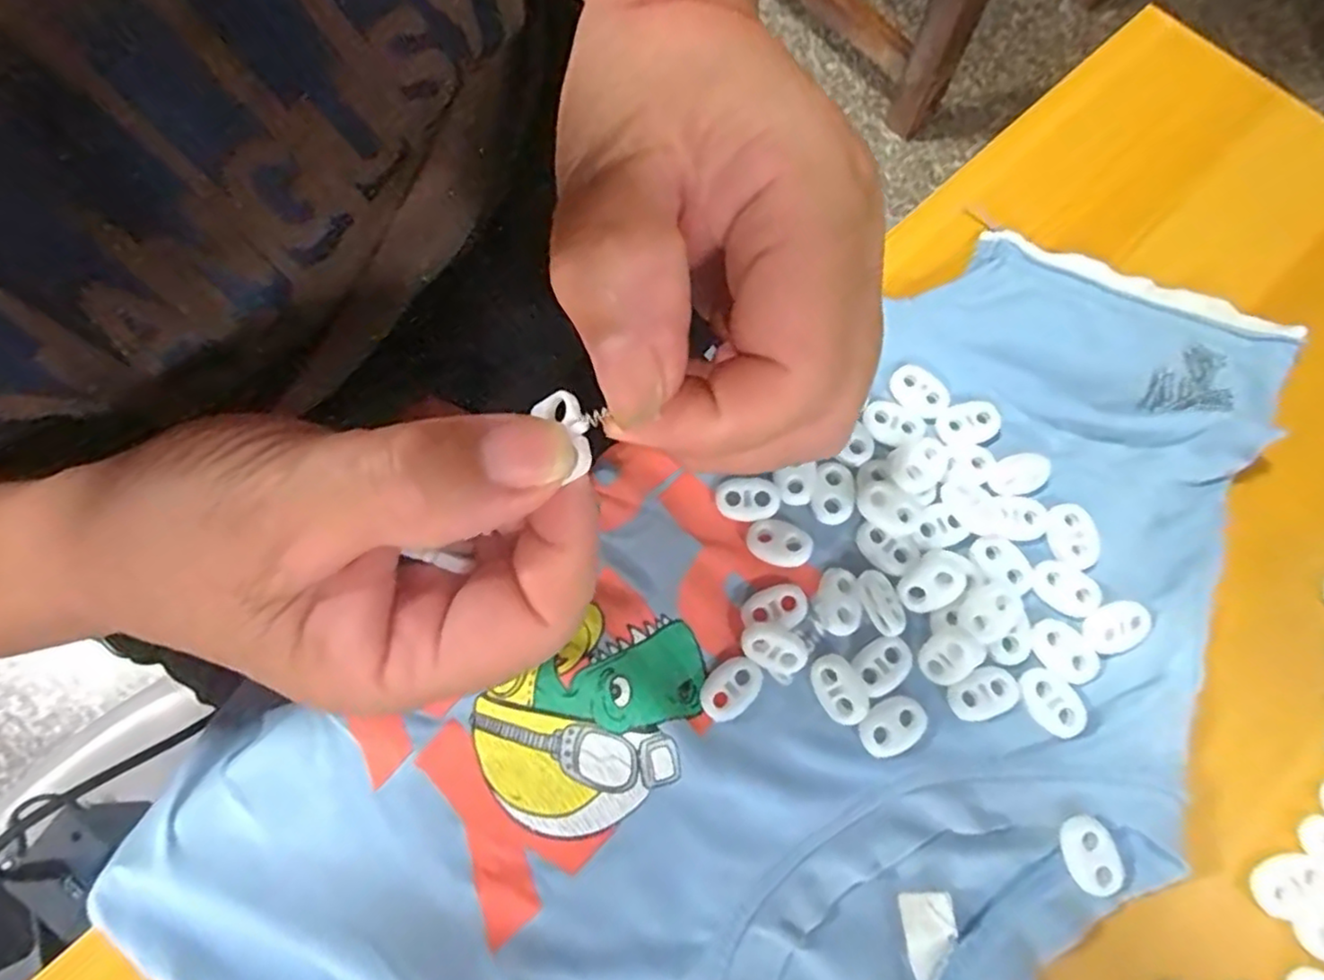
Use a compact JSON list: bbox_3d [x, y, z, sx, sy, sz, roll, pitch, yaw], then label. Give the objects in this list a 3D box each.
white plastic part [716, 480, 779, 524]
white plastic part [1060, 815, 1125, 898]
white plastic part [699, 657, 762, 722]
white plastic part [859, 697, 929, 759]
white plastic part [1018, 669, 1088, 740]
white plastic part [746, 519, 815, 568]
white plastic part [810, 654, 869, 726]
[{"bbox_3d":[0.030,0.004,0.234,0.022,0.006,0.013,7,74,4],"label":"white plastic part"},{"bbox_3d":[0.129,0.110,0.201,0.014,0.007,0.022,-23,74,-5],"label":"white plastic part"},{"bbox_3d":[0.022,0.065,0.218,0.022,0.005,0.016,-36,76,-8],"label":"white plastic part"},{"bbox_3d":[0.074,0.075,0.213,0.021,0.004,0.016,-28,75,-7],"label":"white plastic part"},{"bbox_3d":[0.125,0.068,0.213,0.015,0.004,0.023,-37,76,-9],"label":"white plastic part"},{"bbox_3d":[0.040,0.018,0.229,0.022,0.006,0.015,16,75,6],"label":"white plastic part"},{"bbox_3d":[0.057,0.064,0.215,0.014,0.007,0.022,-23,74,-5],"label":"white plastic part"}]

